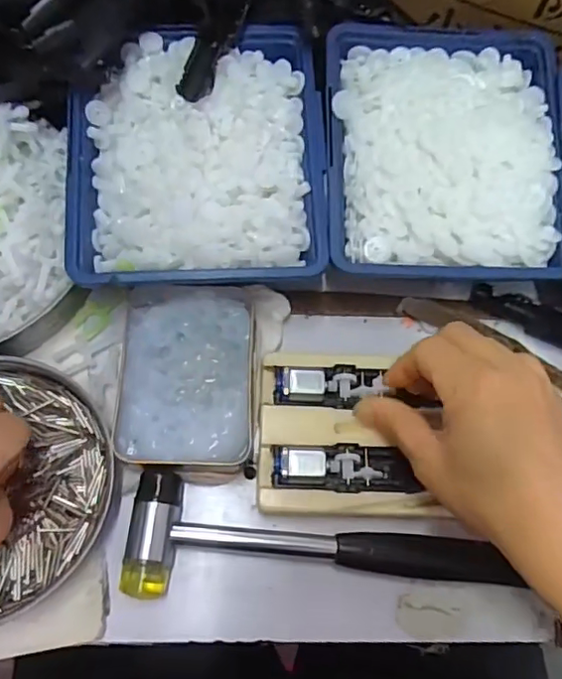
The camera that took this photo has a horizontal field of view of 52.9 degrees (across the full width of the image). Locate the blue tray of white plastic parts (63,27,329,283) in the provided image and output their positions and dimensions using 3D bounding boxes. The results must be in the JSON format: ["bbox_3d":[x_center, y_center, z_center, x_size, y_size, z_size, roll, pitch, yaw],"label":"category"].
[{"bbox_3d":[-0.048,-0.108,0.330,0.143,0.040,0.150,-4,68,-4],"label":"blue tray of white plastic parts"}]

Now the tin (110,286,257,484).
[{"bbox_3d":[-0.053,0.023,0.326,0.072,0.027,0.111,1,68,-2],"label":"tin"}]

